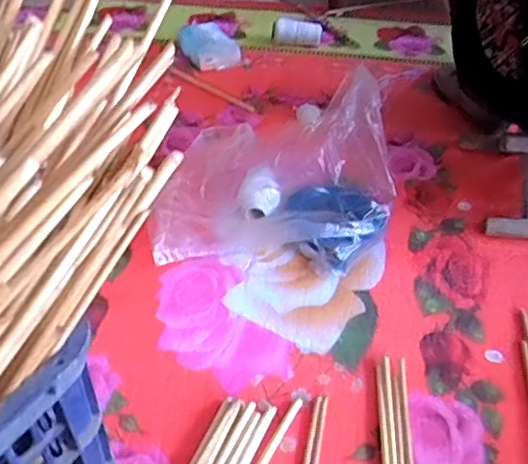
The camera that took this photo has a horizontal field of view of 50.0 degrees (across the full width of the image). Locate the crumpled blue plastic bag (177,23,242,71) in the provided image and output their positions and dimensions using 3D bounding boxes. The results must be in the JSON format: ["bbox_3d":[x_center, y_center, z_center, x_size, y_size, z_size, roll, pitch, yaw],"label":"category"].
[{"bbox_3d":[-0.121,-0.405,1.234,0.104,0.045,0.152,-27,51,-27],"label":"crumpled blue plastic bag"}]

